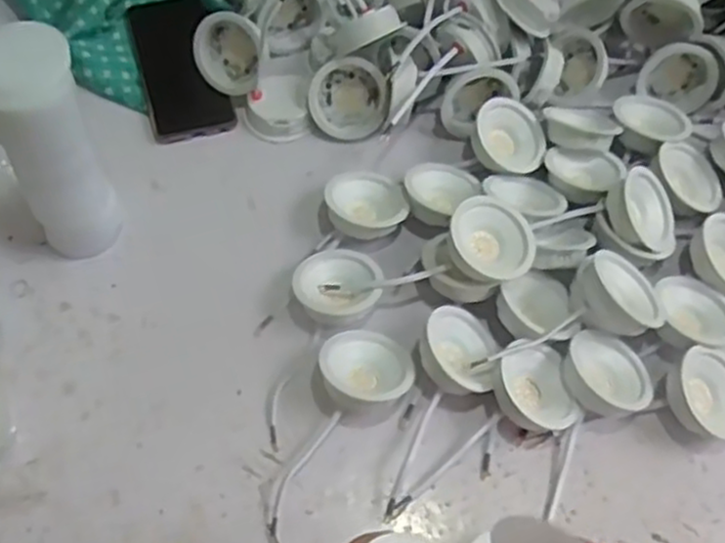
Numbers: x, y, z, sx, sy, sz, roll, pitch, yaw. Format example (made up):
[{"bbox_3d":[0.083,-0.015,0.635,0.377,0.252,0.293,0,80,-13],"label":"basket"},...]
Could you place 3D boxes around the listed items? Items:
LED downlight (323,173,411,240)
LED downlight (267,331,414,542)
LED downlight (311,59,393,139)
[{"bbox_3d":[0.004,-0.055,0.662,0.066,0.034,0.063,2,63,-3],"label":"LED downlight"},{"bbox_3d":[-0.028,0.113,0.567,0.066,0.038,0.169,34,66,13],"label":"LED downlight"},{"bbox_3d":[-0.014,-0.161,0.712,0.069,0.072,0.027,6,32,-2],"label":"LED downlight"}]

